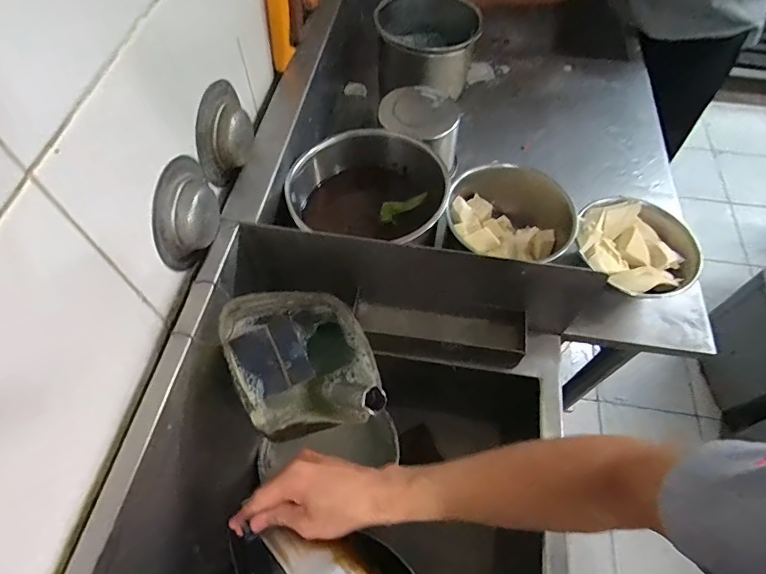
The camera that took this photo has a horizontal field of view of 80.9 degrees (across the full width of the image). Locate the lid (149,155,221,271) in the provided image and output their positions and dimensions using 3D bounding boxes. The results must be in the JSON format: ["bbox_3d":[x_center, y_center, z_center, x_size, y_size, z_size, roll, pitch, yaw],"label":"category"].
[{"bbox_3d":[-0.185,-0.074,0.430,0.034,0.083,0.102,0,60,-1],"label":"lid"}]

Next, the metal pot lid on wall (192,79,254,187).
[{"bbox_3d":[-0.165,-0.166,0.484,0.026,0.088,0.103,11,60,5],"label":"metal pot lid on wall"}]

